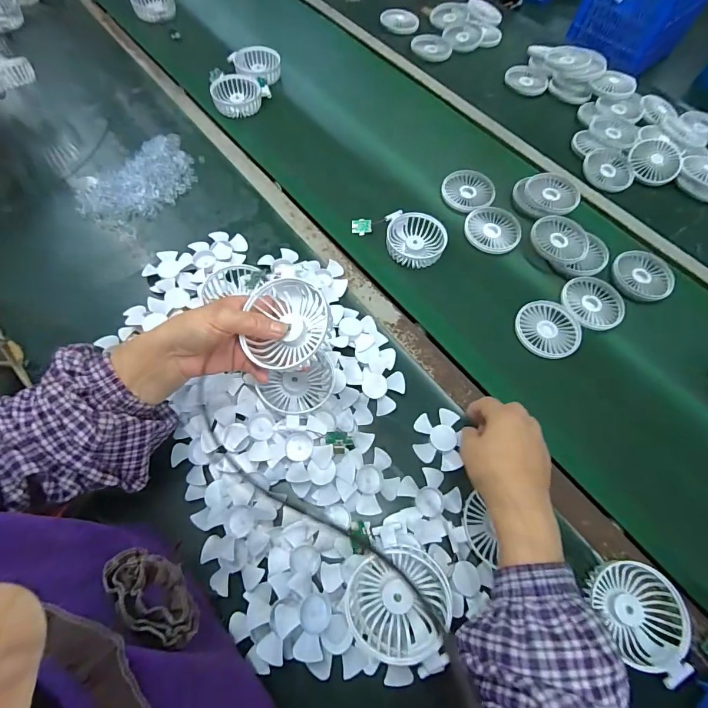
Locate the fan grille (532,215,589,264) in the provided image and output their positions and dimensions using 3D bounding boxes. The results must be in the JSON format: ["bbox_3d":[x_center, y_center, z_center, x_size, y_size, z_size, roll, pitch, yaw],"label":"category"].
[{"bbox_3d":[0.321,-0.179,0.596,0.085,0.009,0.089,1,63,-2],"label":"fan grille"}]

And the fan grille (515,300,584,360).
[{"bbox_3d":[0.271,-0.035,0.532,0.088,0.009,0.084,1,63,-2],"label":"fan grille"}]

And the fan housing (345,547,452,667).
[{"bbox_3d":[0.038,0.226,0.352,0.088,0.052,0.082,0,63,-3],"label":"fan housing"}]

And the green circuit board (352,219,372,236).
[{"bbox_3d":[0.012,-0.198,0.597,0.032,0.004,0.026,1,87,12],"label":"green circuit board"}]

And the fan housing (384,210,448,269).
[{"bbox_3d":[0.092,-0.174,0.577,0.087,0.025,0.080,8,63,1],"label":"fan housing"}]

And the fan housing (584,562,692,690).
[{"bbox_3d":[0.282,0.255,0.371,0.079,0.022,0.100,-19,65,-12],"label":"fan housing"}]

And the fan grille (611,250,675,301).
[{"bbox_3d":[0.441,-0.124,0.583,0.081,0.018,0.087,27,65,11],"label":"fan grille"}]

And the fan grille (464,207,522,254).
[{"bbox_3d":[0.220,-0.198,0.607,0.085,0.007,0.089,1,63,-2],"label":"fan grille"}]

